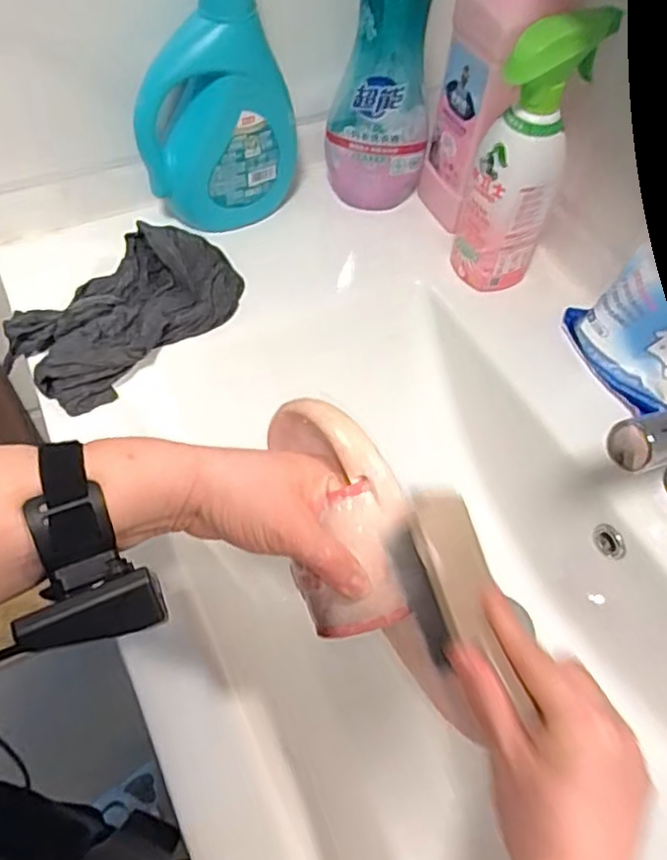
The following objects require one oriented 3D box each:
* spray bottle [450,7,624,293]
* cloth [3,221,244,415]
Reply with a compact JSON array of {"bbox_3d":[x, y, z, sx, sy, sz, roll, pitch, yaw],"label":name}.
[{"bbox_3d":[0.159,-0.227,0.553,0.077,0.223,0.076,14,55,6],"label":"spray bottle"},{"bbox_3d":[-0.175,-0.106,0.555,0.101,0.045,0.195,39,61,21],"label":"cloth"}]

